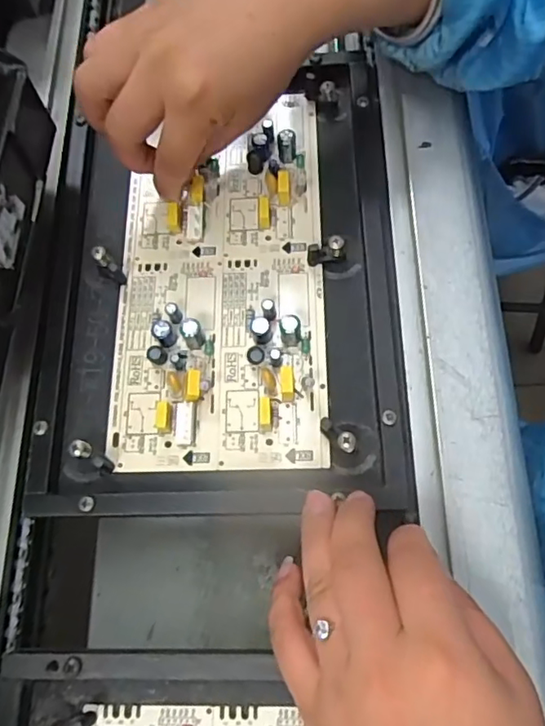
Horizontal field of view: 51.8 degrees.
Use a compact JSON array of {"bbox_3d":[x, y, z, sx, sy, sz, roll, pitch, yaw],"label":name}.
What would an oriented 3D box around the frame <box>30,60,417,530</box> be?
[{"bbox_3d":[-0.026,-0.050,0.287,0.177,0.019,0.245,-1,70,0],"label":"frame"}]

